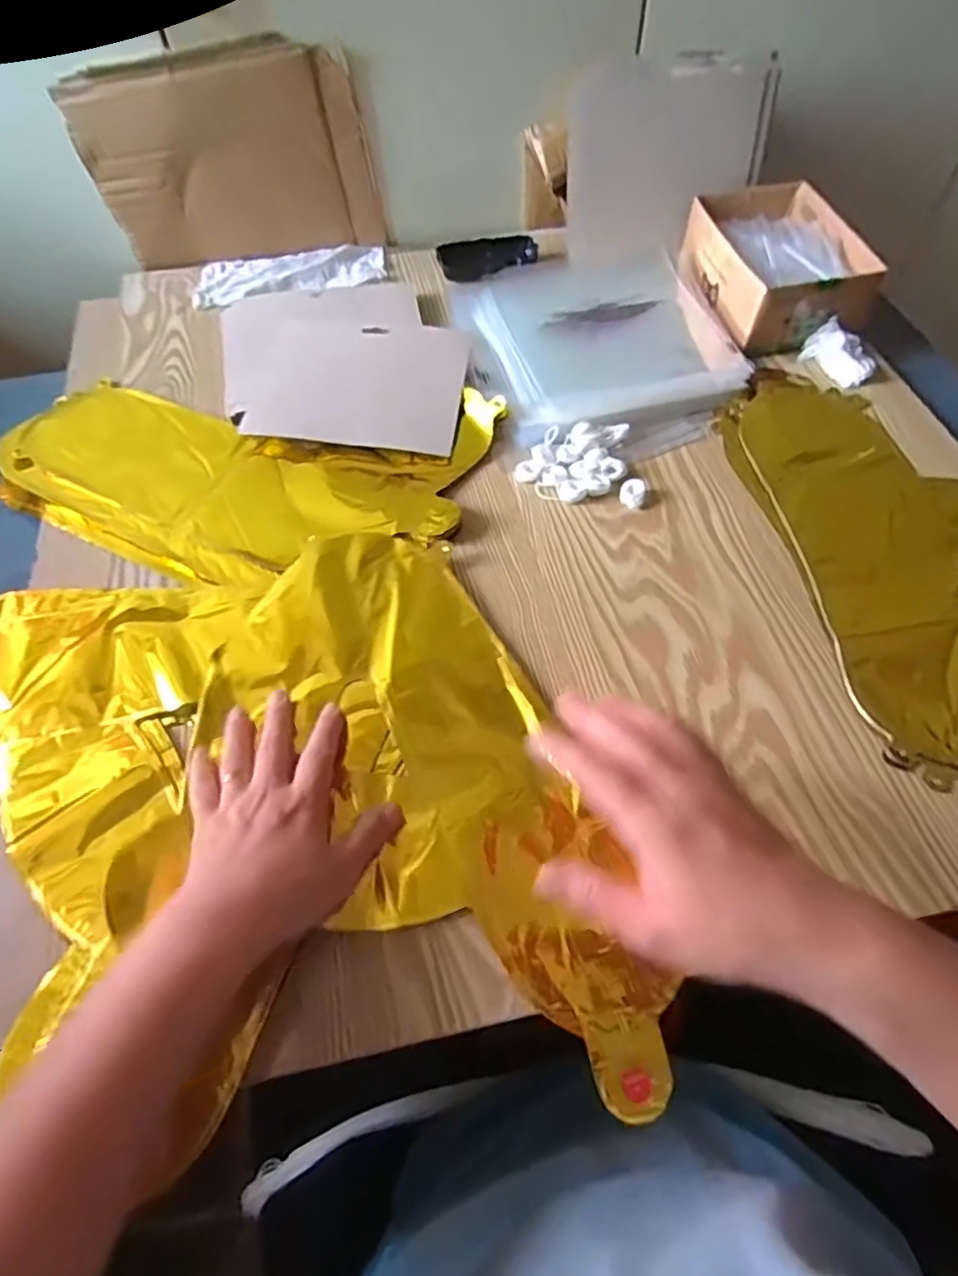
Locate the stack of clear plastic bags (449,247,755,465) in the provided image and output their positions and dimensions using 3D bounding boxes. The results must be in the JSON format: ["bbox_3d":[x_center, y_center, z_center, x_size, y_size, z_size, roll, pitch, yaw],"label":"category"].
[{"bbox_3d":[0.117,-0.294,0.630,0.236,0.027,0.284,-17,60,-10],"label":"stack of clear plastic bags"}]

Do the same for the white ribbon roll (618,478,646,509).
[{"bbox_3d":[0.127,-0.121,0.531,0.020,0.011,0.025,19,61,11],"label":"white ribbon roll"}]

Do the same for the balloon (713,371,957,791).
[{"bbox_3d":[0.345,-0.064,0.492,0.210,0.014,0.417,-9,59,-5],"label":"balloon"}]

